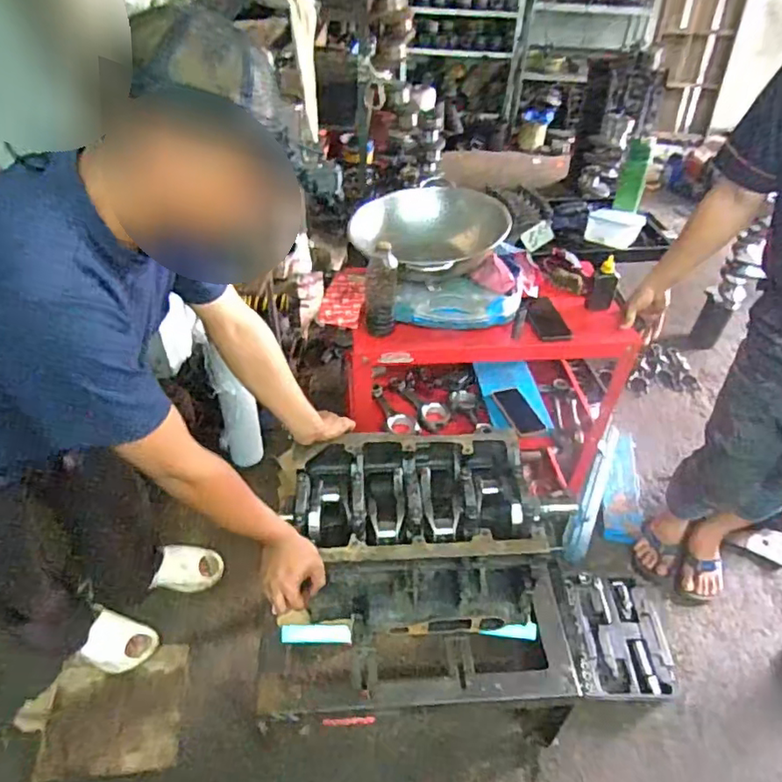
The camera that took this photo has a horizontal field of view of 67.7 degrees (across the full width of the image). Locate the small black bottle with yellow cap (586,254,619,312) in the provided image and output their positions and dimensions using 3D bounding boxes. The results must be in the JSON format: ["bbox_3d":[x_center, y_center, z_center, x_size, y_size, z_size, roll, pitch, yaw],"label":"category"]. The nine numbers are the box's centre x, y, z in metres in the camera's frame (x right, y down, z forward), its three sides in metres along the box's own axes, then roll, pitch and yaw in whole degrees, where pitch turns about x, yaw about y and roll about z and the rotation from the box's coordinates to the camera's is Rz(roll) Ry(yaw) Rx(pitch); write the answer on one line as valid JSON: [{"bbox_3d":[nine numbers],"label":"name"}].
[{"bbox_3d":[0.494,-0.253,1.343,0.059,0.123,0.066,17,45,15],"label":"small black bottle with yellow cap"}]

